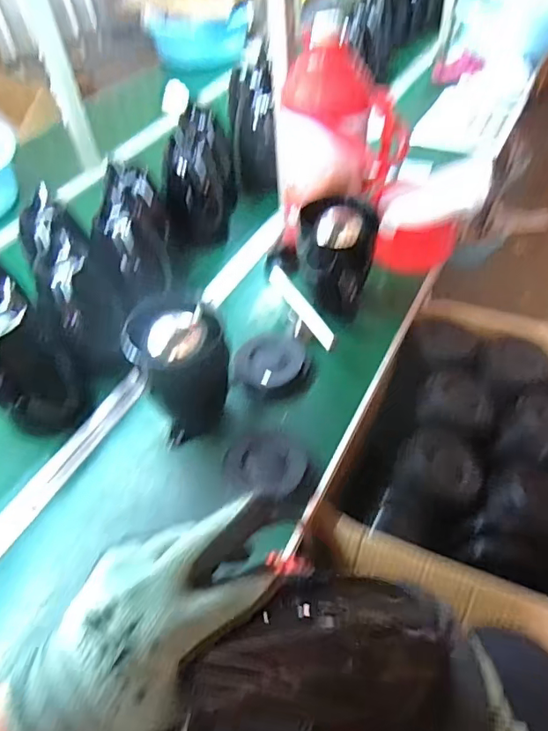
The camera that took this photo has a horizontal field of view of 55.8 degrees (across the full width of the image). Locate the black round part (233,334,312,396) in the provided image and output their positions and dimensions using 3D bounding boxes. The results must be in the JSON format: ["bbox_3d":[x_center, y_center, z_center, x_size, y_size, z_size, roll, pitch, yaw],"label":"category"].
[{"bbox_3d":[0.002,-0.003,0.840,0.107,0.038,0.114,-2,47,3],"label":"black round part"}]

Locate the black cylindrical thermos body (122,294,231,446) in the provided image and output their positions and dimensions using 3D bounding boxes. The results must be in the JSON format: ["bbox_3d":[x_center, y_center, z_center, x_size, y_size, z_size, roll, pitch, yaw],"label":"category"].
[{"bbox_3d":[-0.122,0.007,0.727,0.132,0.181,0.108,-17,48,-11],"label":"black cylindrical thermos body"}]

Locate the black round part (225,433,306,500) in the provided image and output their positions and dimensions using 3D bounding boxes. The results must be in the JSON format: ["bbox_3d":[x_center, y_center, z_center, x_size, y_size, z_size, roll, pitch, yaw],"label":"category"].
[{"bbox_3d":[-0.010,0.132,0.709,0.110,0.022,0.106,-2,47,3],"label":"black round part"}]

